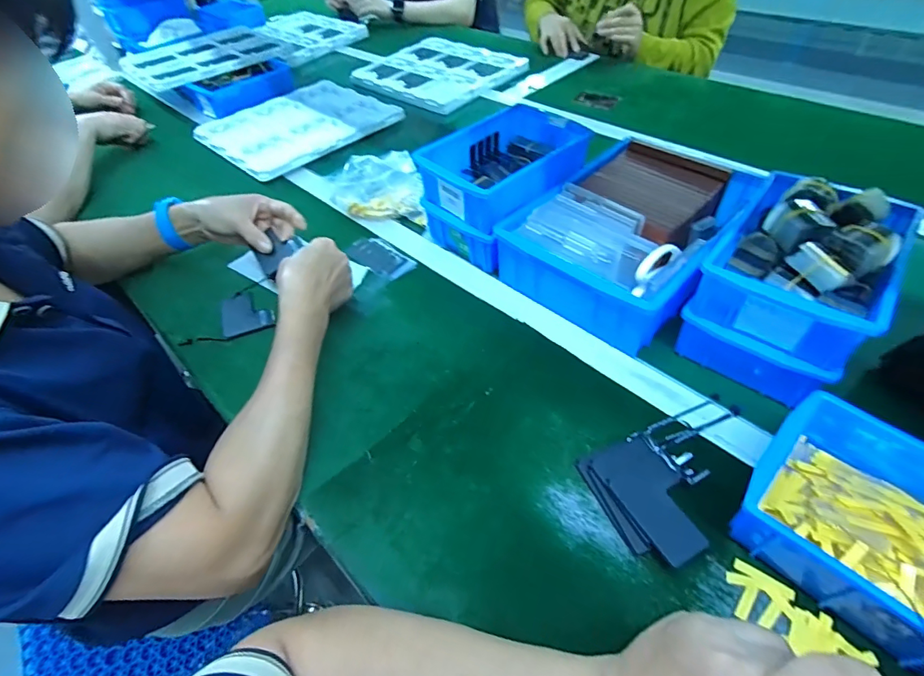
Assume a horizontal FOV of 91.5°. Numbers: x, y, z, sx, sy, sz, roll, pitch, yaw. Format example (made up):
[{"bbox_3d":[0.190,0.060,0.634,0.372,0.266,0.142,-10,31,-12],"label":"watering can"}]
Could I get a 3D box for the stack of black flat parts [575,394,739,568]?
[{"bbox_3d":[0.193,0.112,0.378,0.161,0.023,0.101,-22,50,-13],"label":"stack of black flat parts"}]

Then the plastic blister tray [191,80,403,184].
[{"bbox_3d":[-0.321,-0.425,0.893,0.332,0.031,0.308,-35,54,-23],"label":"plastic blister tray"}]

